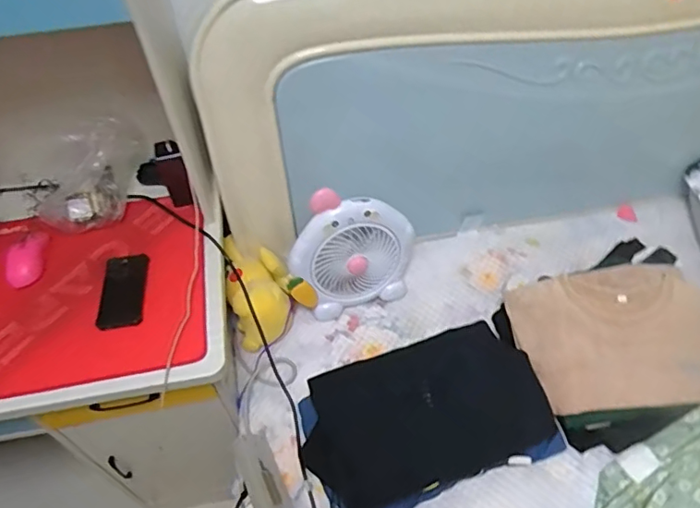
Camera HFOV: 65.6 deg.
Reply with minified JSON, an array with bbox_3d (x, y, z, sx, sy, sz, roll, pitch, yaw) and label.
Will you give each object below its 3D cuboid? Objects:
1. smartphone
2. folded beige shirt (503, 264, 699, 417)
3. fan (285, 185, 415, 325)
[{"bbox_3d":[-0.414,0.067,0.993,0.080,0.011,0.156,-7,51,-3],"label":"smartphone"},{"bbox_3d":[0.520,0.147,1.037,0.370,0.087,0.264,-6,51,-2],"label":"folded beige shirt"},{"bbox_3d":[0.006,0.000,1.132,0.249,0.276,0.099,-17,53,-11],"label":"fan"}]

